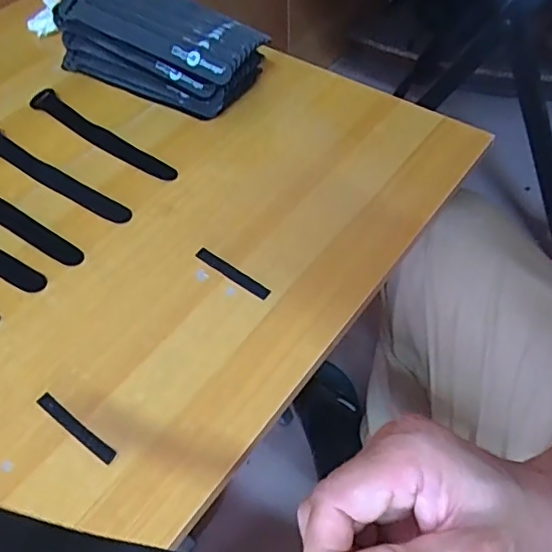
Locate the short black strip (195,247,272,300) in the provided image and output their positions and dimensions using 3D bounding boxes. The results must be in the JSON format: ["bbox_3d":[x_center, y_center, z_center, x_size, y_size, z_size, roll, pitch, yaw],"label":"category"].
[{"bbox_3d":[-0.034,-0.003,0.428,0.069,0.004,0.011,32,61,22],"label":"short black strip"}]

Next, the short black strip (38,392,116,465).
[{"bbox_3d":[-0.130,0.098,0.361,0.068,0.004,0.010,32,61,22],"label":"short black strip"}]

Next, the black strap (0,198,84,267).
[{"bbox_3d":[-0.229,-0.059,0.467,0.186,0.012,0.022,29,60,20],"label":"black strap"}]

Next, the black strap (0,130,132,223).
[{"bbox_3d":[-0.201,-0.090,0.493,0.189,0.006,0.023,30,60,21],"label":"black strap"}]

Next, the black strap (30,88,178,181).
[{"bbox_3d":[-0.165,-0.132,0.521,0.185,0.004,0.025,34,62,23],"label":"black strap"}]

